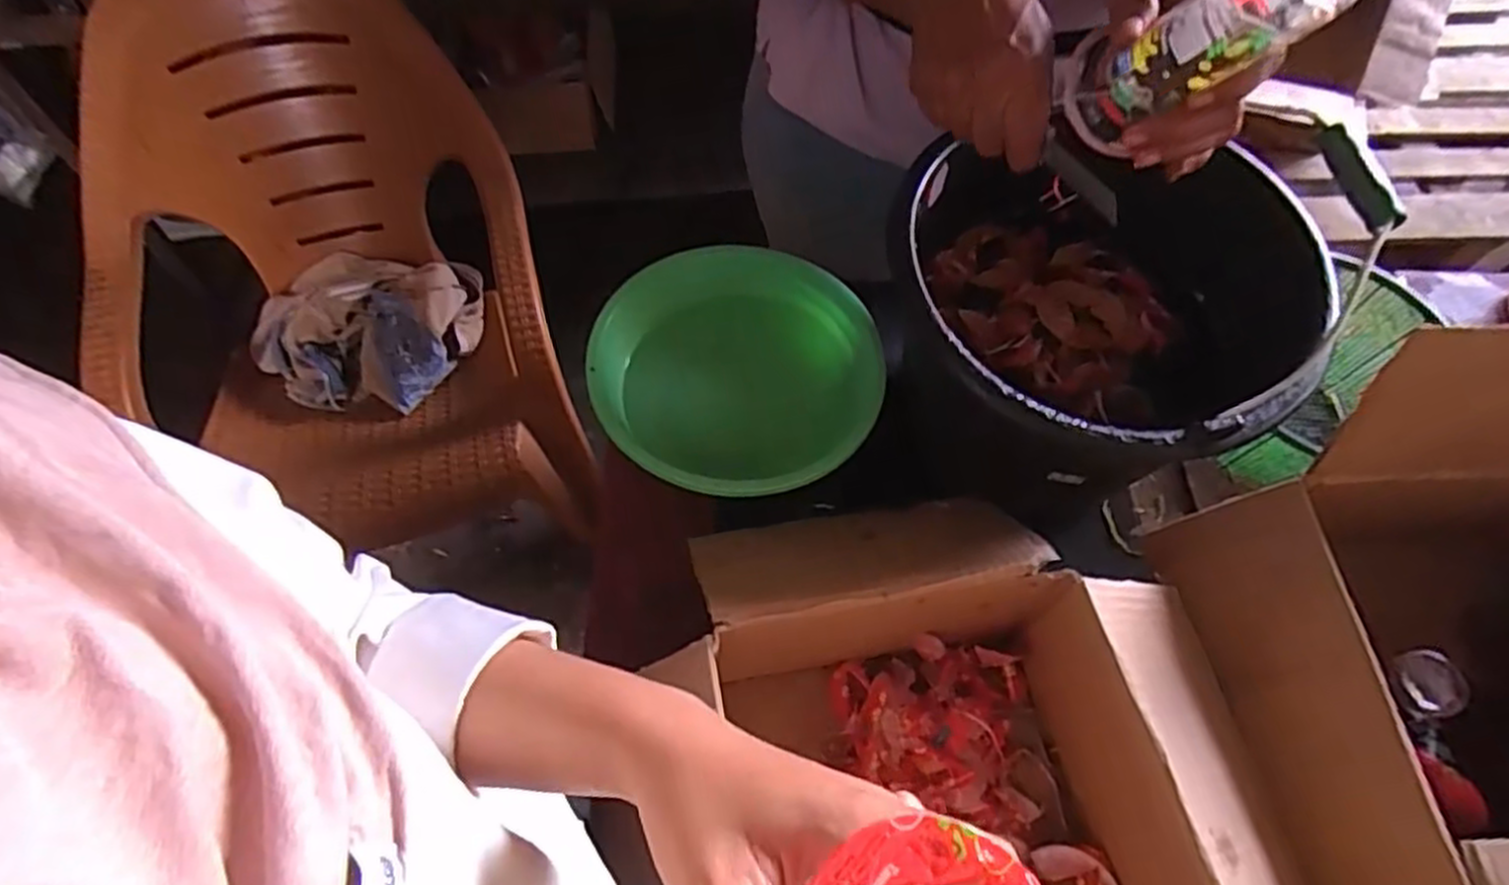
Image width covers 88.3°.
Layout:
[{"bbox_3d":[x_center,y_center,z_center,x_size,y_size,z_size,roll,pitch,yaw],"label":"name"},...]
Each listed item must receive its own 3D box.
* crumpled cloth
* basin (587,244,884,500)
[{"bbox_3d":[-0.575,-0.178,1.160,0.315,0.103,0.244,3,61,2],"label":"crumpled cloth"},{"bbox_3d":[-0.013,-0.051,0.631,0.221,0.089,0.223,0,61,0],"label":"basin"}]

